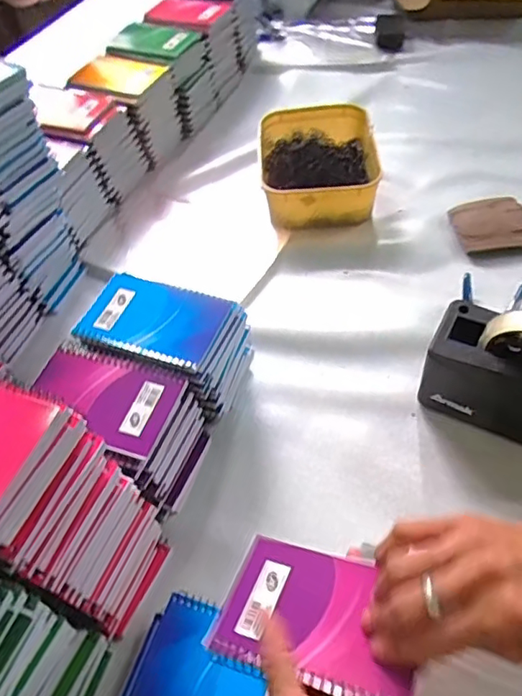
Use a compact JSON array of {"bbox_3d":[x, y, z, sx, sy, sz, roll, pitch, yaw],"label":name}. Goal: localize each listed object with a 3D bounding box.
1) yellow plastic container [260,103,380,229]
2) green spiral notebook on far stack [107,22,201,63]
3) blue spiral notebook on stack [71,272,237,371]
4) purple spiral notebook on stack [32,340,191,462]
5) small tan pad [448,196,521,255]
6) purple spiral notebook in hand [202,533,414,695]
[{"bbox_3d":[0.079,-0.257,0.798,0.158,0.069,0.200,0,52,5],"label":"yellow plastic container"},{"bbox_3d":[-0.172,-0.492,0.895,0.135,0.019,0.091,23,60,20],"label":"green spiral notebook on far stack"},{"bbox_3d":[-0.104,-0.028,0.530,0.129,0.018,0.088,17,54,15],"label":"blue spiral notebook on stack"},{"bbox_3d":[-0.139,0.041,0.486,0.128,0.018,0.079,18,58,17],"label":"purple spiral notebook on stack"},{"bbox_3d":[0.297,-0.157,0.717,0.093,0.029,0.082,-6,54,1],"label":"small tan pad"},{"bbox_3d":[0.033,0.163,0.347,0.126,0.008,0.084,-2,39,30],"label":"purple spiral notebook in hand"}]

